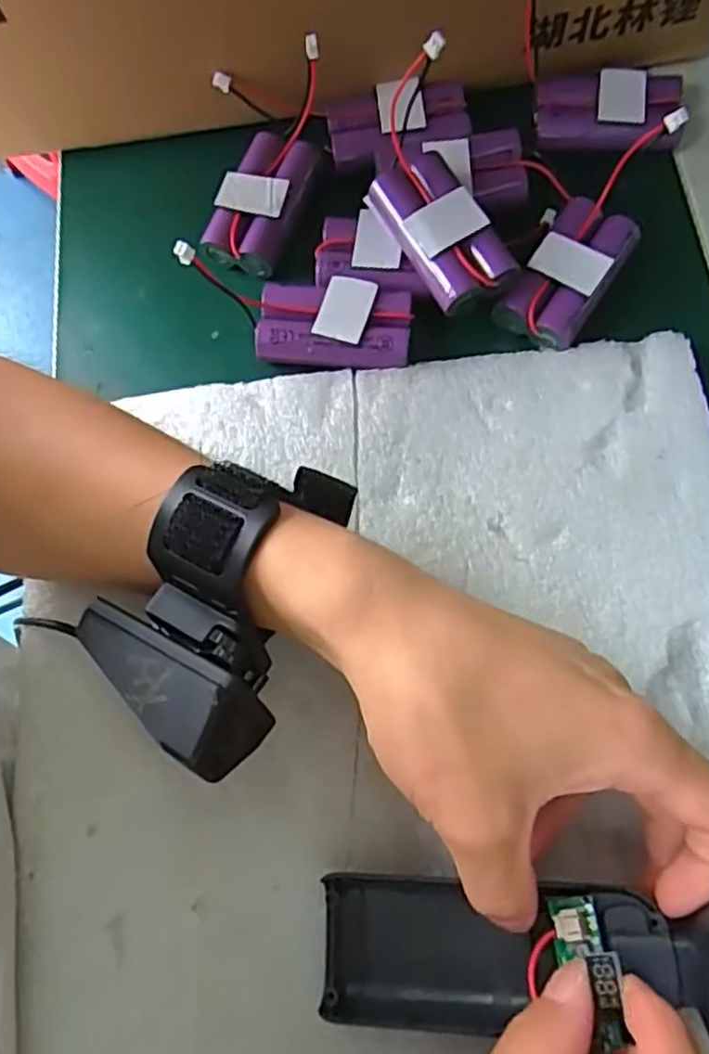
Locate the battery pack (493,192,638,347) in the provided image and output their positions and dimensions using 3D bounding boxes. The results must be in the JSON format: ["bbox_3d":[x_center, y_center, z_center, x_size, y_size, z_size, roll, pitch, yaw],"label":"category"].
[{"bbox_3d":[0.093,-0.111,0.306,0.035,0.014,0.067,31,77,13],"label":"battery pack"}]

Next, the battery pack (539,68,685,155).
[{"bbox_3d":[0.118,-0.194,0.331,0.065,0.017,0.030,2,73,5],"label":"battery pack"}]

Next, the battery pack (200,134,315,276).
[{"bbox_3d":[-0.043,-0.151,0.334,0.034,0.021,0.067,16,74,9],"label":"battery pack"}]

